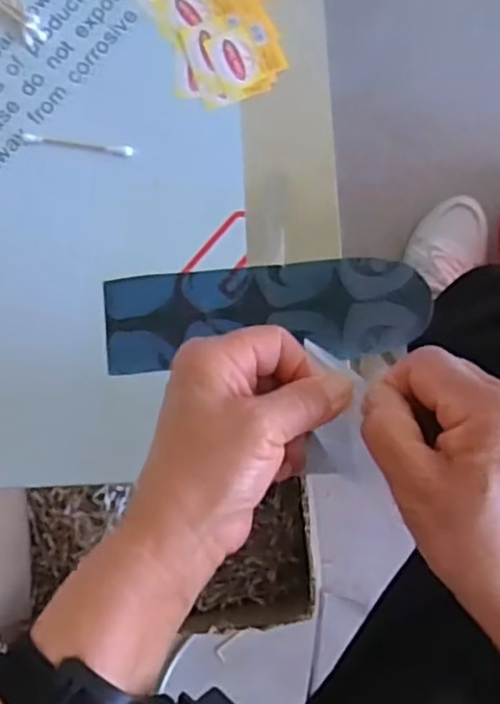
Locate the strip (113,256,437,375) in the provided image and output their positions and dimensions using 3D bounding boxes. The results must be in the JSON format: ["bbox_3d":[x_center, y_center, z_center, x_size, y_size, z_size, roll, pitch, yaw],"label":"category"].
[{"bbox_3d":[0.008,-0.022,0.424,0.192,0.004,0.058,-4,83,5],"label":"strip"}]

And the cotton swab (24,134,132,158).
[{"bbox_3d":[-0.110,-0.133,0.449,0.073,0.004,0.006,10,84,6],"label":"cotton swab"}]

